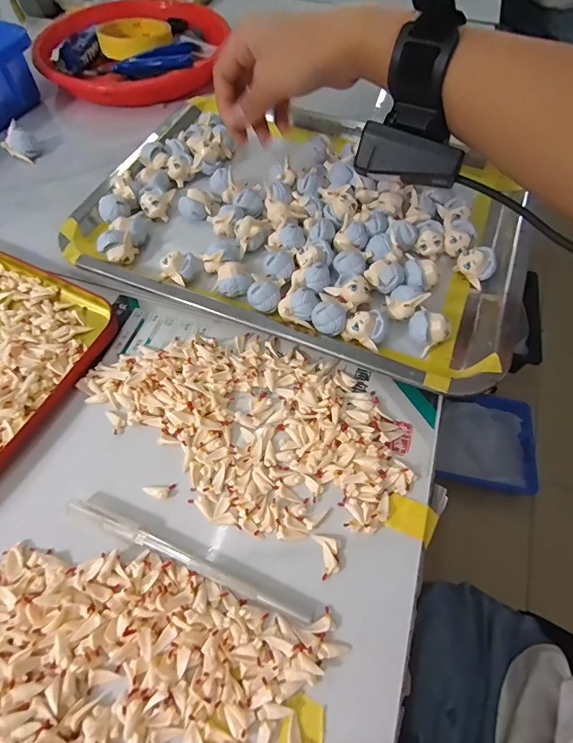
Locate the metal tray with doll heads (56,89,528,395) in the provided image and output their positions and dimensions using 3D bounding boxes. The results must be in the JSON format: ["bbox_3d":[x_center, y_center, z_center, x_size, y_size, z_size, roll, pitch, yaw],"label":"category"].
[{"bbox_3d":[0.014,-0.132,0.335,0.336,0.031,0.239,22,62,10],"label":"metal tray with doll heads"}]

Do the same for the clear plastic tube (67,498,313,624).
[{"bbox_3d":[-0.055,0.101,0.218,0.143,0.005,0.009,21,62,10],"label":"clear plastic tube"}]

